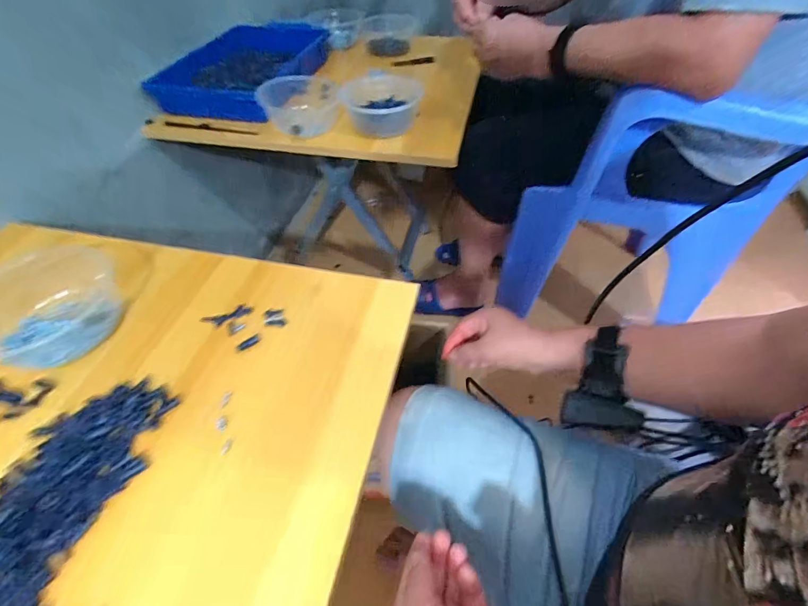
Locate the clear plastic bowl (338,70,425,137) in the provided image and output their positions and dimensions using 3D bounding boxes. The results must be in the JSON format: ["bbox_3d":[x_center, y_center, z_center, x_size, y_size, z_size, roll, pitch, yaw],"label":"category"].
[{"bbox_3d":[-0.033,-0.329,0.653,0.134,0.047,0.146,-1,47,1],"label":"clear plastic bowl"}]

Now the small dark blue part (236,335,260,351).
[{"bbox_3d":[-0.157,0.041,0.400,0.024,0.004,0.008,-36,56,-27],"label":"small dark blue part"}]

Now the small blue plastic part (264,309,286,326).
[{"bbox_3d":[-0.137,0.016,0.420,0.023,0.004,0.020,-4,47,-1],"label":"small blue plastic part"}]

